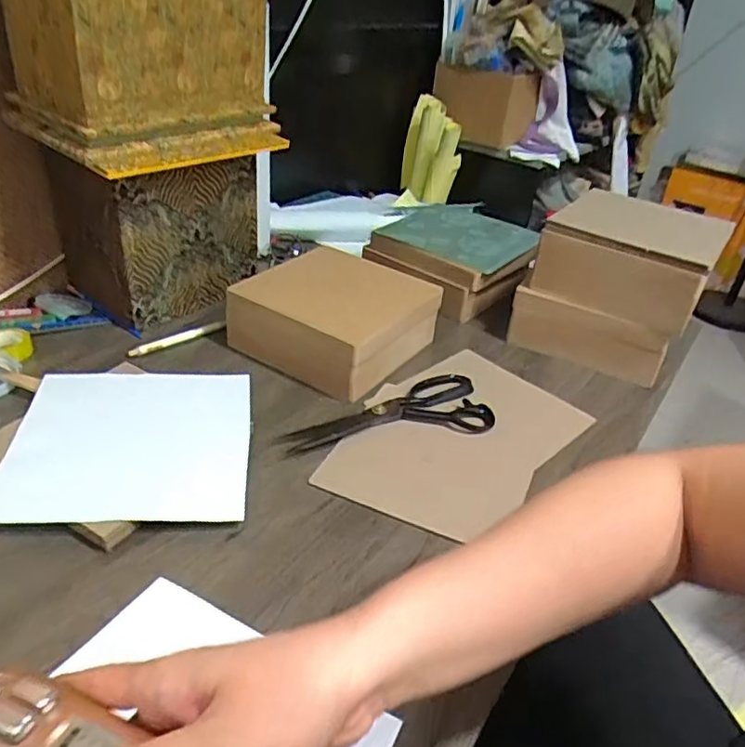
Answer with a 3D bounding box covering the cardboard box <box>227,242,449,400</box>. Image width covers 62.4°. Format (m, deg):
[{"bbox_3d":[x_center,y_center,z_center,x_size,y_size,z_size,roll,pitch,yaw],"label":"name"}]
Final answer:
[{"bbox_3d":[-0.042,-0.074,0.755,0.186,0.083,0.194,25,38,26],"label":"cardboard box"}]

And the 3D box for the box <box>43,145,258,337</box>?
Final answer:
[{"bbox_3d":[-0.275,-0.191,0.810,0.157,0.178,0.211,29,40,30],"label":"box"}]

